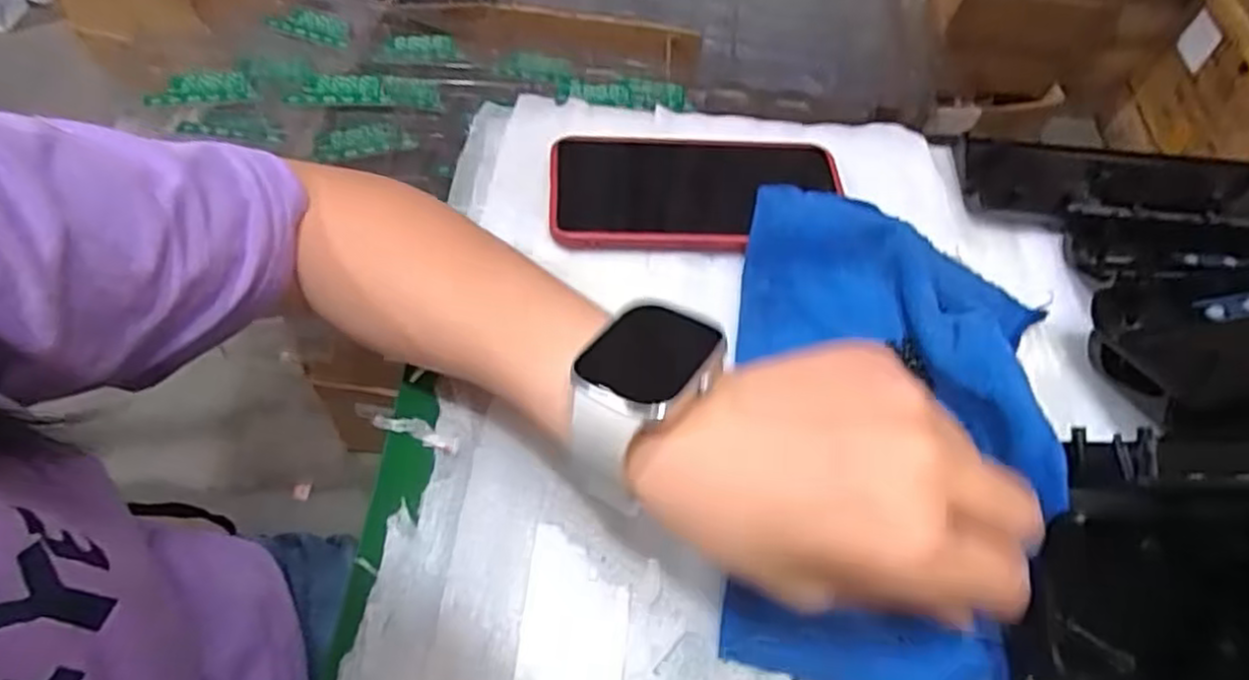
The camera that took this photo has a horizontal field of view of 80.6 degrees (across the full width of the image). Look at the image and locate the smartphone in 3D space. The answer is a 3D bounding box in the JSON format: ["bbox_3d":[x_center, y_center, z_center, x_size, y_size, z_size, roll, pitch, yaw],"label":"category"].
[{"bbox_3d":[0.041,-0.085,0.411,0.162,0.017,0.080,-1,57,-4],"label":"smartphone"}]

